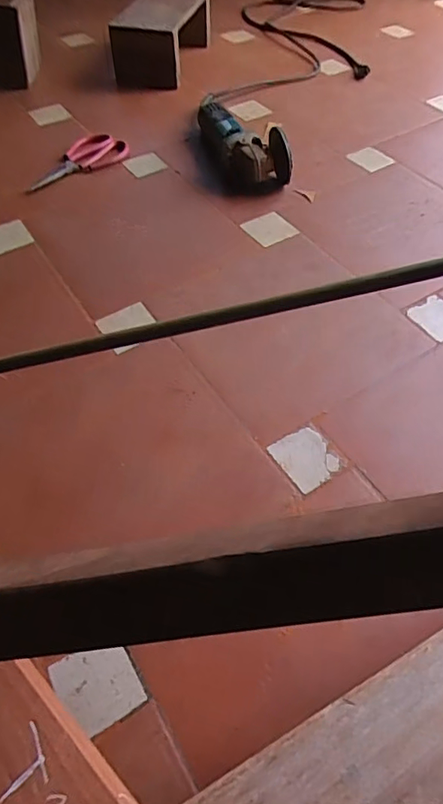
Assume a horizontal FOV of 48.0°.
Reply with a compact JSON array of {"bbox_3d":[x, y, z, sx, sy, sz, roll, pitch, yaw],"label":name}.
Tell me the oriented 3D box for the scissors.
[{"bbox_3d":[-0.266,-0.447,0.932,0.097,0.011,0.220,24,57,18],"label":"scissors"}]

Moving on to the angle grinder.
[{"bbox_3d":[0.033,-0.479,0.900,0.082,0.094,0.272,-18,55,-12],"label":"angle grinder"}]

